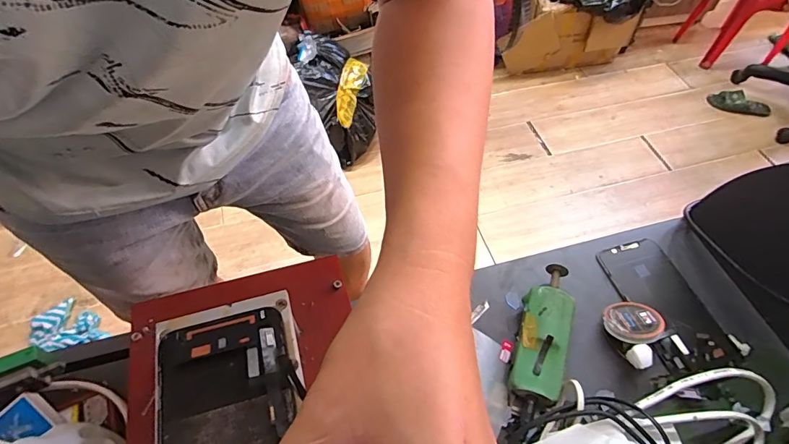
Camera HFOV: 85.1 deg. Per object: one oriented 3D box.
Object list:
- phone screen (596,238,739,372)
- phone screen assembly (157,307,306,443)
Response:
[{"bbox_3d":[0.262,0.075,0.422,0.072,0.012,0.131,-12,52,-9],"label":"phone screen"},{"bbox_3d":[-0.086,0.117,0.220,0.072,0.011,0.146,-9,58,-8],"label":"phone screen assembly"}]

